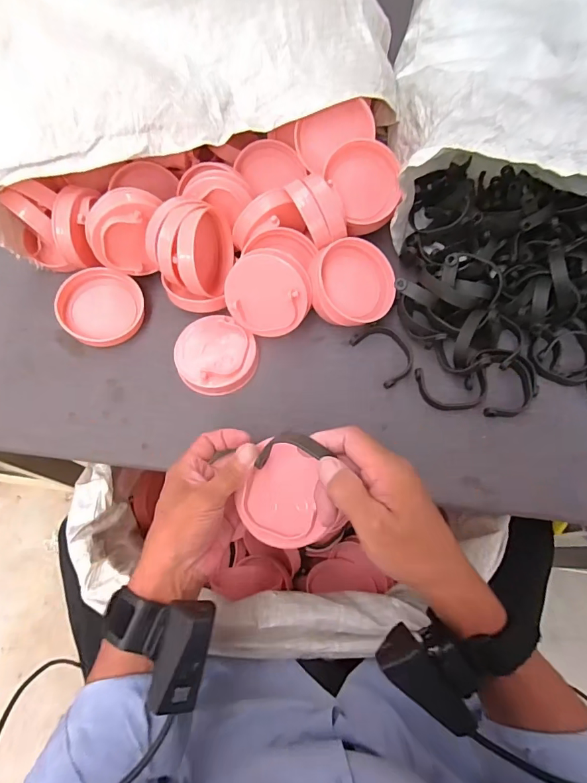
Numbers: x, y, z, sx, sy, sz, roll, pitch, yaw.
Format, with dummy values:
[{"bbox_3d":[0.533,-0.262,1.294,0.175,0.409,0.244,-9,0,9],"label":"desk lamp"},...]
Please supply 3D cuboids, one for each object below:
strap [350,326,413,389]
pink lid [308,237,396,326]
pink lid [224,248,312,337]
[{"bbox_3d":[0.110,-0.048,0.500,0.055,0.016,0.075,-30,70,-11],"label":"strap"},{"bbox_3d":[0.071,-0.128,0.492,0.103,0.023,0.097,-9,90,-13],"label":"pink lid"},{"bbox_3d":[-0.030,-0.109,0.477,0.091,0.028,0.091,-1,108,11],"label":"pink lid"}]

